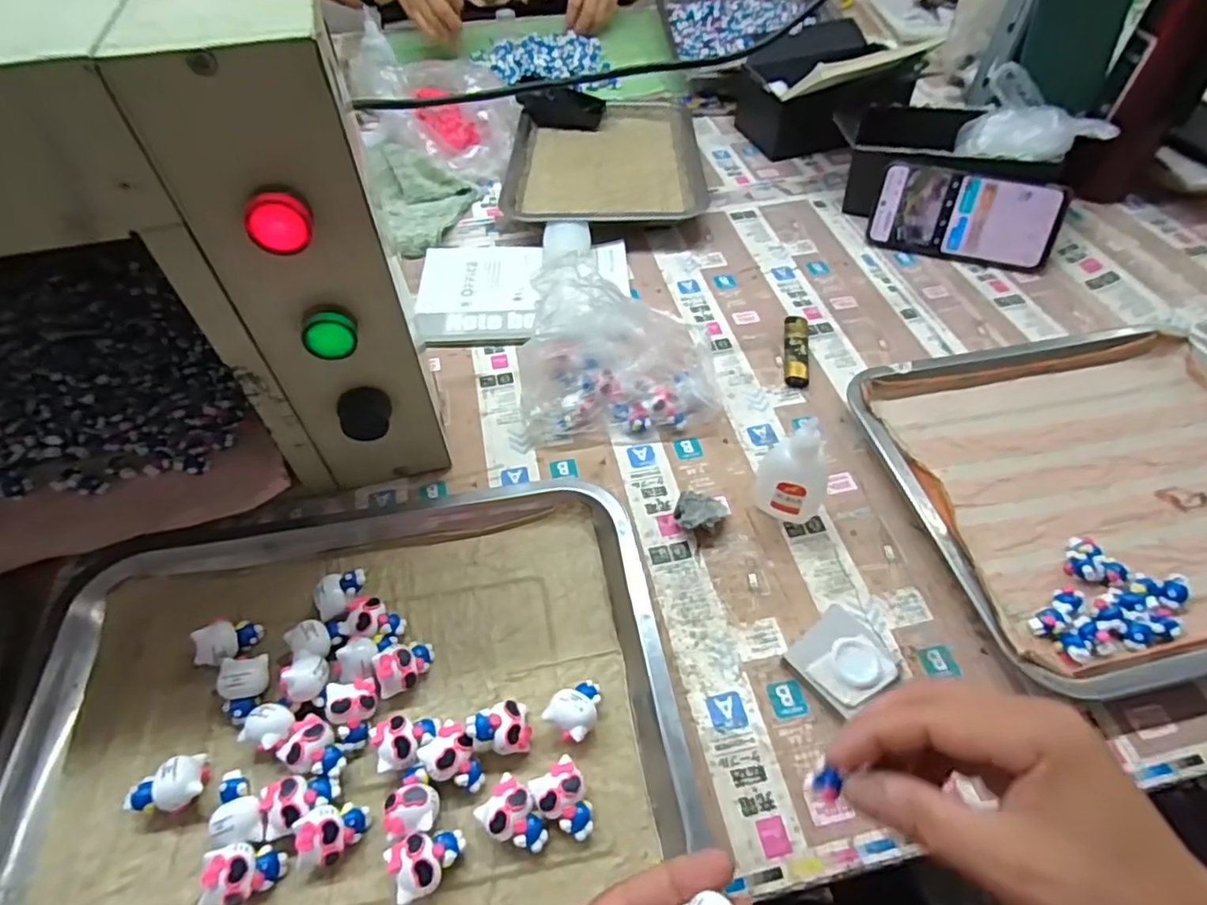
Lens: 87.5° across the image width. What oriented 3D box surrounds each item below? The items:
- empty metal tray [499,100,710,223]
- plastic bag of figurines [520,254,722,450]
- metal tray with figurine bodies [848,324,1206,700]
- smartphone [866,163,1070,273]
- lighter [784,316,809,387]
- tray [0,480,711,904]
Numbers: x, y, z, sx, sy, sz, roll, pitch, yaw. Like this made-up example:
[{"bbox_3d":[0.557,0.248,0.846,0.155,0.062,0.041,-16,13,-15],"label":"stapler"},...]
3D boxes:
[{"bbox_3d":[0.004,-0.346,0.739,0.213,0.031,0.303,0,51,0],"label":"empty metal tray"},{"bbox_3d":[0.009,-0.081,0.482,0.147,0.097,0.099,-5,51,-4],"label":"plastic bag of figurines"},{"bbox_3d":[0.365,0.013,0.453,0.313,0.030,0.278,-9,51,-7],"label":"metal tray with figurine bodies"},{"bbox_3d":[0.354,-0.233,0.621,0.165,0.079,0.008,17,23,15],"label":"smartphone"},{"bbox_3d":[0.167,-0.088,0.544,0.020,0.014,0.080,8,51,6],"label":"lighter"},{"bbox_3d":[-0.137,0.137,0.346,0.342,0.024,0.268,-8,51,-6],"label":"tray"}]

